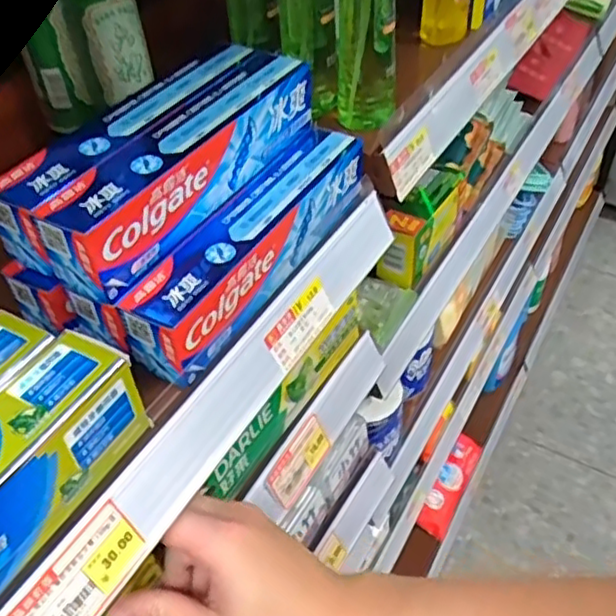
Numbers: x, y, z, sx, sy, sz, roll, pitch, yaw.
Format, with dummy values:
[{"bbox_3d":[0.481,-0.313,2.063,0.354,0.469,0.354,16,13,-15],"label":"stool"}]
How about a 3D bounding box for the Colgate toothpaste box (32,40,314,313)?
[{"bbox_3d":[-0.068,-0.087,0.389,0.044,0.047,0.204,22,50,23],"label":"Colgate toothpaste box"}]

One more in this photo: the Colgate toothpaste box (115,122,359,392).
[{"bbox_3d":[-0.032,-0.044,0.406,0.043,0.043,0.205,21,50,23],"label":"Colgate toothpaste box"}]

